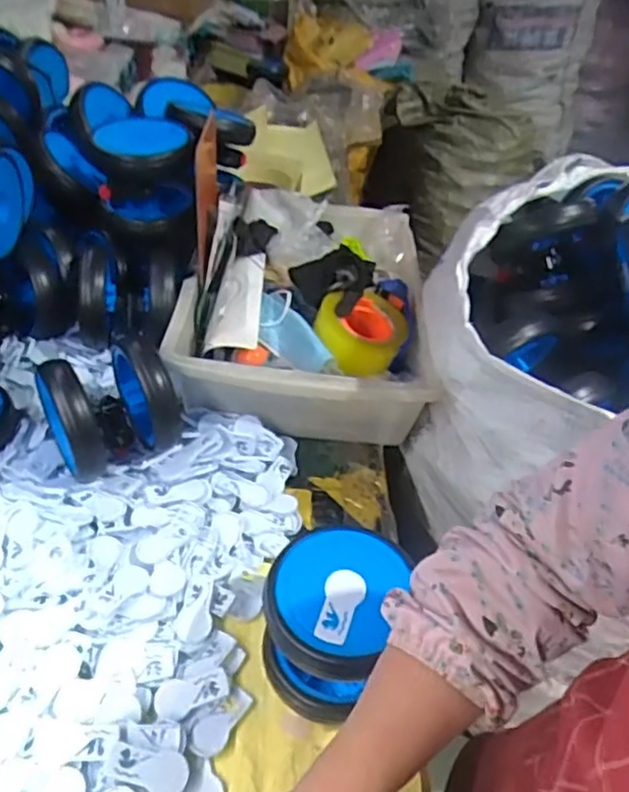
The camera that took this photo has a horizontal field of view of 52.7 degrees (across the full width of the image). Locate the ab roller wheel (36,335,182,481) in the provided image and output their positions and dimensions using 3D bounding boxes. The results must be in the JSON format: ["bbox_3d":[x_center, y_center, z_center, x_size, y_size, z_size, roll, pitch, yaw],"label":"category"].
[{"bbox_3d":[-0.228,-0.001,0.717,0.150,0.131,0.118,-25,51,-30],"label":"ab roller wheel"}]

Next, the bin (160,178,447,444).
[{"bbox_3d":[-0.010,-0.134,0.894,0.312,0.147,0.431,7,42,1],"label":"bin"}]

